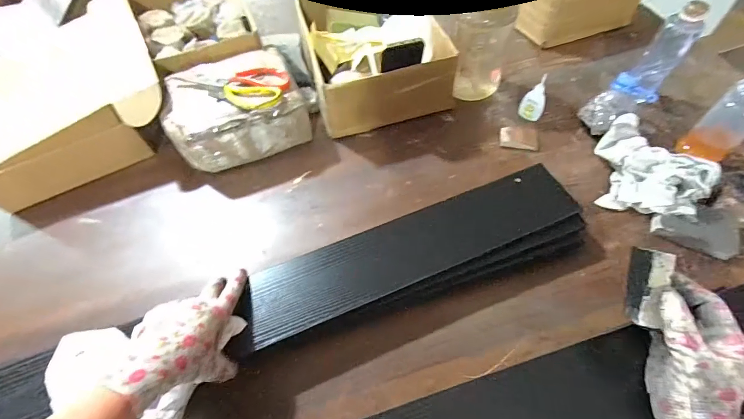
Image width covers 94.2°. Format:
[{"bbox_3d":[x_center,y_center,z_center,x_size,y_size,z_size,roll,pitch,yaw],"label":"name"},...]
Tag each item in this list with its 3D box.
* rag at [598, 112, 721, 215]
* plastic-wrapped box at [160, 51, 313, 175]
[{"bbox_3d":[0.455,-0.065,0.558,0.153,0.068,0.154,16,59,13],"label":"rag"},{"bbox_3d":[-0.244,-0.185,0.638,0.235,0.102,0.171,-24,59,-12],"label":"plastic-wrapped box"}]

